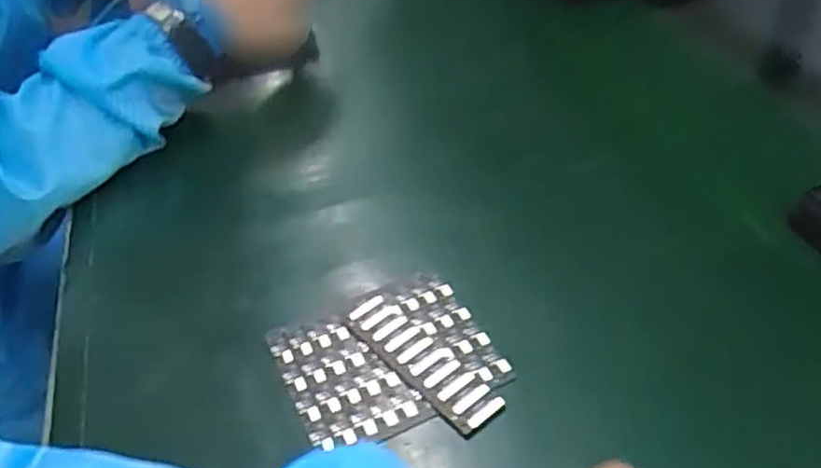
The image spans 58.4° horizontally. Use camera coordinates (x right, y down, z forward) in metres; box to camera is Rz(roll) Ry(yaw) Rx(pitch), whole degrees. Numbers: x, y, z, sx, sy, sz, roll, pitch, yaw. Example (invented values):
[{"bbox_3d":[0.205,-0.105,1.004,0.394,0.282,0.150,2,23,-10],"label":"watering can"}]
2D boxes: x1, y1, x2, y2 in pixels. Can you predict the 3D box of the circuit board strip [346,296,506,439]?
[{"bbox_3d":[0.005,0.062,0.361,0.027,0.004,0.096,-29,46,-26],"label":"circuit board strip"}]

